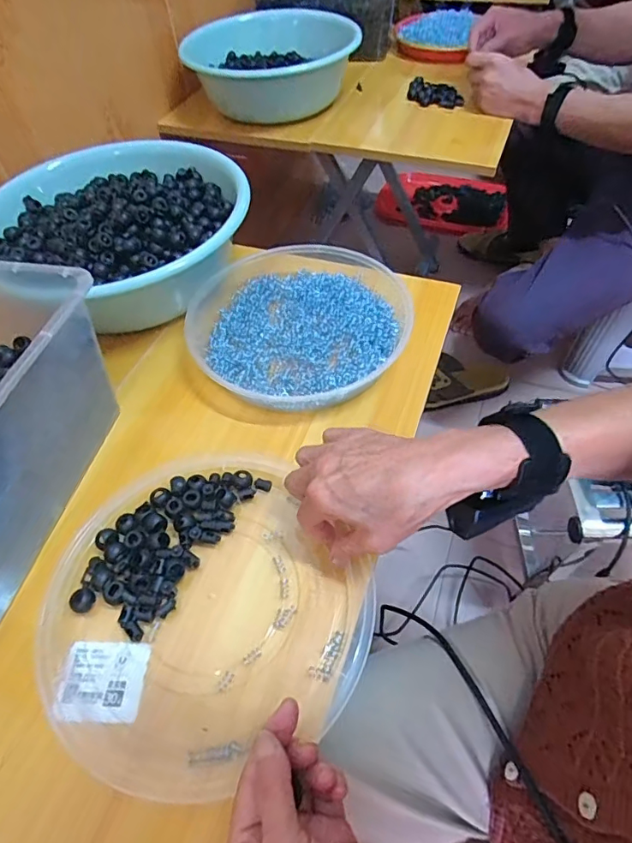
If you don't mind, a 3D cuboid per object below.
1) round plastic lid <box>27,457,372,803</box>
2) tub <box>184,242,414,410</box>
[{"bbox_3d":[-0.087,0.134,0.360,0.217,0.021,0.224,-1,53,2],"label":"round plastic lid"},{"bbox_3d":[-0.018,-0.113,0.520,0.227,0.035,0.226,-1,53,2],"label":"tub"}]

